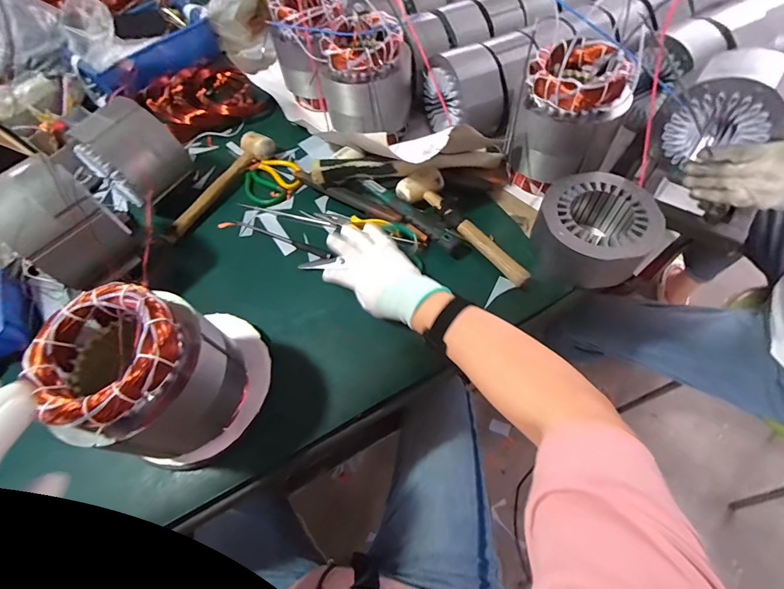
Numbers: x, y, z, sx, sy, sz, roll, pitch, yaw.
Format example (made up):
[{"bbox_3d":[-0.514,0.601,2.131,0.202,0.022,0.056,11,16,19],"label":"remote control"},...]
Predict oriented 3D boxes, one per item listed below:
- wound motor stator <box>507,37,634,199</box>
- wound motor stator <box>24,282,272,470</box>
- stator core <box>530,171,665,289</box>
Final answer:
[{"bbox_3d":[0.265,-0.266,0.583,0.151,0.176,0.138,24,65,16],"label":"wound motor stator"},{"bbox_3d":[-0.245,0.093,0.408,0.147,0.179,0.149,-3,61,2],"label":"wound motor stator"},{"bbox_3d":[0.289,-0.093,0.549,0.150,0.083,0.159,17,64,13],"label":"stator core"}]

